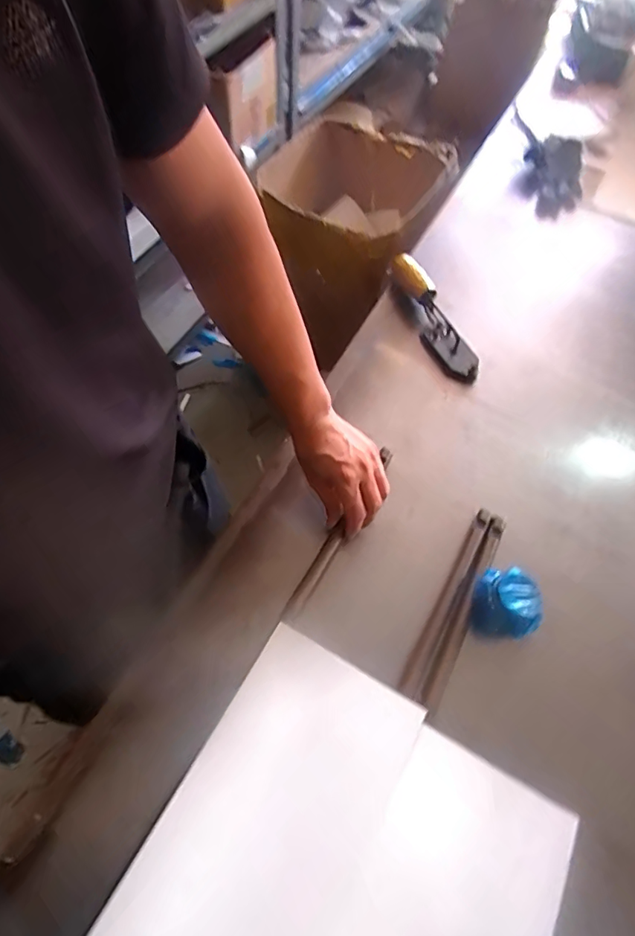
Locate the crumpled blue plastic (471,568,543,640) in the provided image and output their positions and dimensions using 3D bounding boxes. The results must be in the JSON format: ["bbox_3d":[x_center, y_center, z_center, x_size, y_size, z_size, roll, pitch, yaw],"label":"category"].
[{"bbox_3d":[0.208,0.152,0.549,0.061,0.052,0.070,6,61,1],"label":"crumpled blue plastic"}]

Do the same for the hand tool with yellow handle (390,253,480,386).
[{"bbox_3d":[0.182,-0.228,0.761,0.057,0.047,0.229,-21,65,-14],"label":"hand tool with yellow handle"}]

